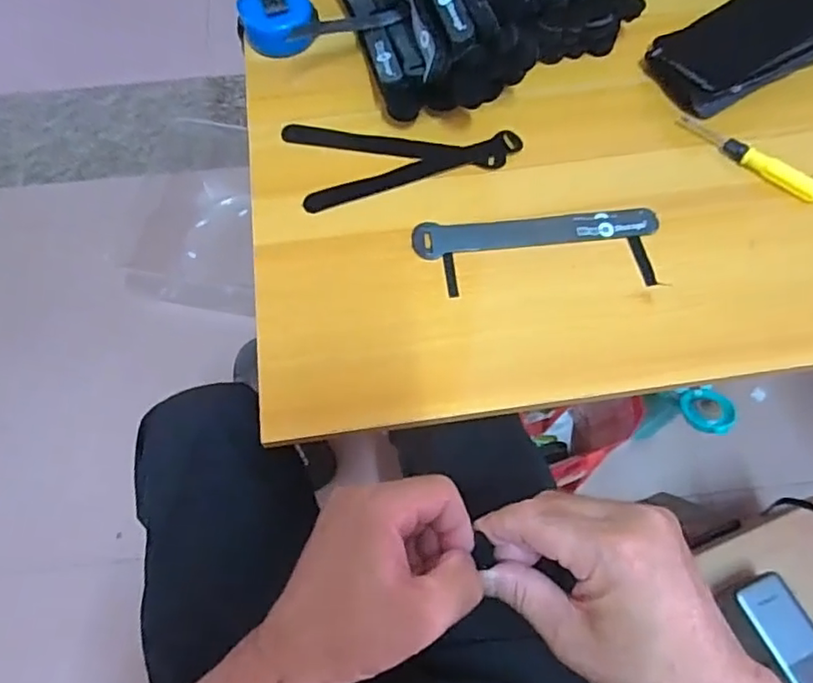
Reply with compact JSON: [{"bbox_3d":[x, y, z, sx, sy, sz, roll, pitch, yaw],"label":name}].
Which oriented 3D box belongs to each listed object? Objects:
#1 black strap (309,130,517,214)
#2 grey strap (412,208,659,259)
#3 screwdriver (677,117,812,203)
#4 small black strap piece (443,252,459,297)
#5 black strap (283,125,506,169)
[{"bbox_3d":[0.007,-0.147,0.526,0.193,0.006,0.022,-19,67,-7],"label":"black strap"},{"bbox_3d":[0.106,-0.090,0.501,0.197,0.008,0.029,-4,66,0],"label":"grey strap"},{"bbox_3d":[0.292,-0.158,0.519,0.129,0.014,0.012,38,72,16],"label":"screwdriver"},{"bbox_3d":[0.036,-0.054,0.489,0.008,0.004,0.039,-7,66,-1],"label":"small black strap piece"},{"bbox_3d":[-0.011,-0.174,0.541,0.194,0.009,0.024,8,59,6],"label":"black strap"}]

